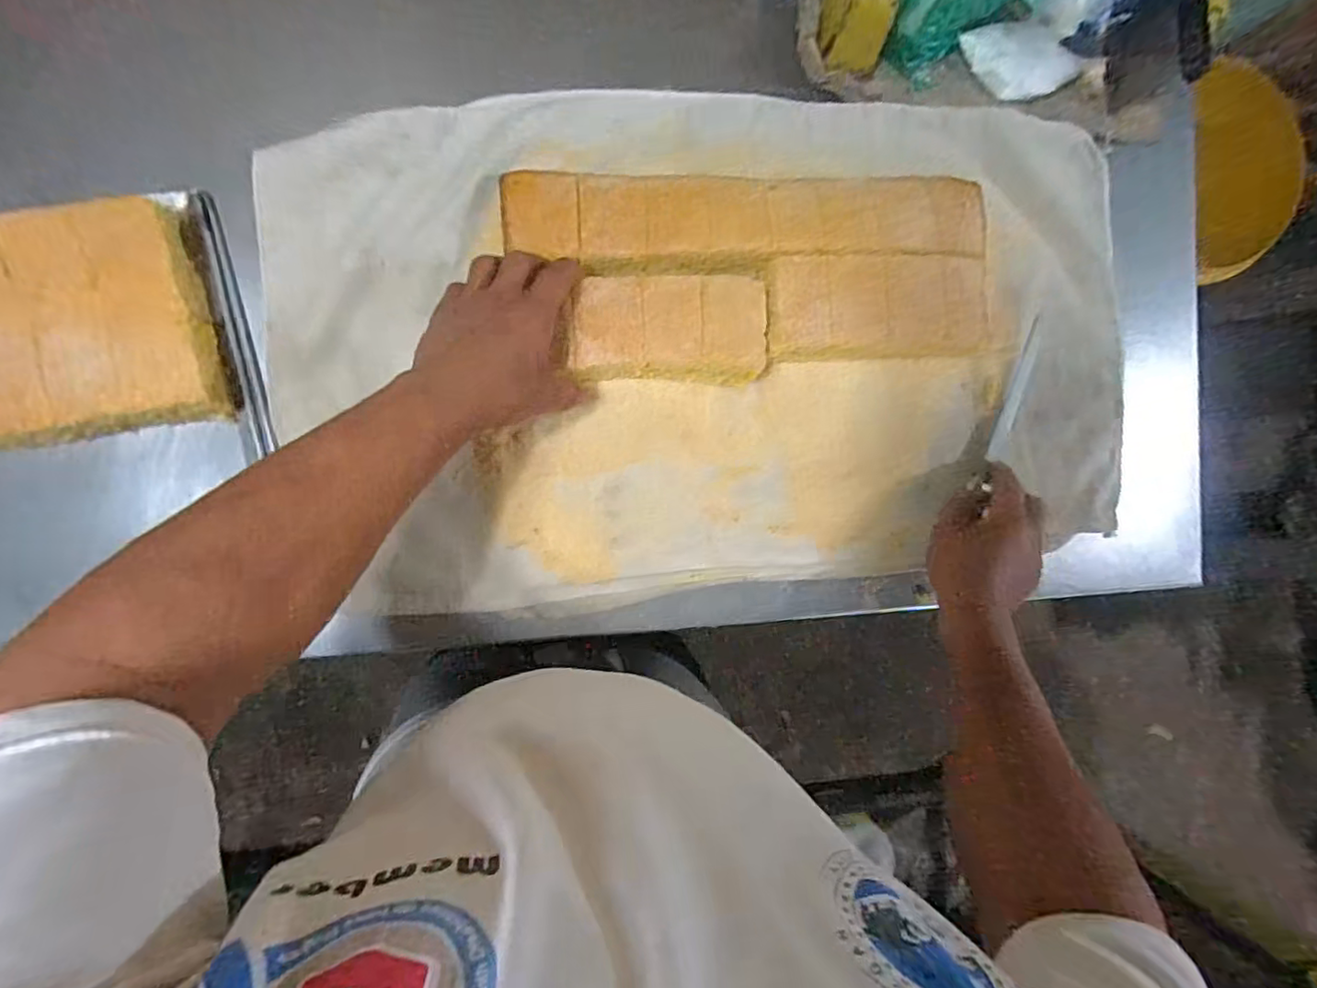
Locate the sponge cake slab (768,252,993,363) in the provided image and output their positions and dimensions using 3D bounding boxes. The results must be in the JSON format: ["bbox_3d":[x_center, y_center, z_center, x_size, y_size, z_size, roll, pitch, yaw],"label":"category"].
[{"bbox_3d":[0.189,-0.163,0.536,0.221,0.049,0.090,-4,94,-8],"label":"sponge cake slab"}]

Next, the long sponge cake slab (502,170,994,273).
[{"bbox_3d":[0.079,-0.232,0.516,0.421,0.042,0.088,-3,94,-8],"label":"long sponge cake slab"}]

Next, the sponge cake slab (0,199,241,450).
[{"bbox_3d":[-0.458,-0.117,0.446,0.225,0.046,0.160,-12,95,-7],"label":"sponge cake slab"}]

